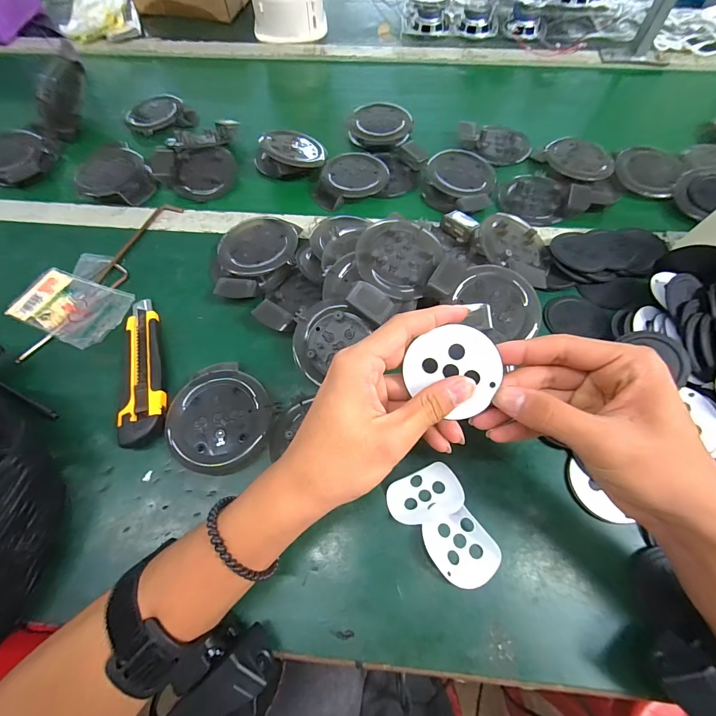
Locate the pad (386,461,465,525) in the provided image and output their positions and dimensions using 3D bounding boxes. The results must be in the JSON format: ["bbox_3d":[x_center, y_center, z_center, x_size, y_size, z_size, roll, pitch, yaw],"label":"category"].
[{"bbox_3d":[0.055,0.113,0.292,0.060,0.010,0.041,-22,51,-11],"label":"pad"}]

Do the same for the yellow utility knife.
[{"bbox_3d":[-0.205,0.006,0.345,0.037,0.016,0.158,-12,63,-6],"label":"yellow utility knife"}]

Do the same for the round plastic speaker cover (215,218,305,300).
[{"bbox_3d":[-0.116,-0.113,0.403,0.095,0.025,0.115,-3,63,-1],"label":"round plastic speaker cover"}]

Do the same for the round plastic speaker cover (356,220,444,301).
[{"bbox_3d":[0.043,-0.101,0.348,0.085,0.022,0.082,2,75,-9],"label":"round plastic speaker cover"}]

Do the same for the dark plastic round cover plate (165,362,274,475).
[{"bbox_3d":[-0.122,0.056,0.318,0.096,0.017,0.088,0,63,0],"label":"dark plastic round cover plate"}]

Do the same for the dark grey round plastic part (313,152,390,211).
[{"bbox_3d":[-0.012,-0.240,0.477,0.101,0.019,0.073,-25,65,-12],"label":"dark grey round plastic part"}]

